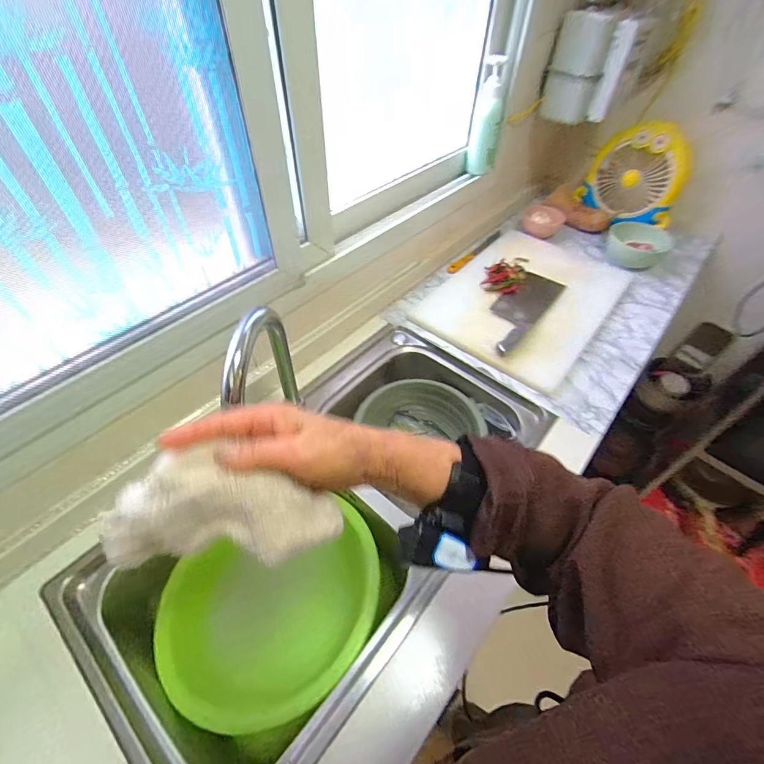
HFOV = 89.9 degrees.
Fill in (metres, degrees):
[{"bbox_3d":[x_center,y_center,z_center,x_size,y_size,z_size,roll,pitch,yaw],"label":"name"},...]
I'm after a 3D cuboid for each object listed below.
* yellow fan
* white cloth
[{"bbox_3d":[0.660,-0.537,0.999,0.083,0.224,0.232,-27,56,-23],"label":"yellow fan"},{"bbox_3d":[-0.111,0.089,0.266,0.158,0.063,0.056,1,50,-2],"label":"white cloth"}]

